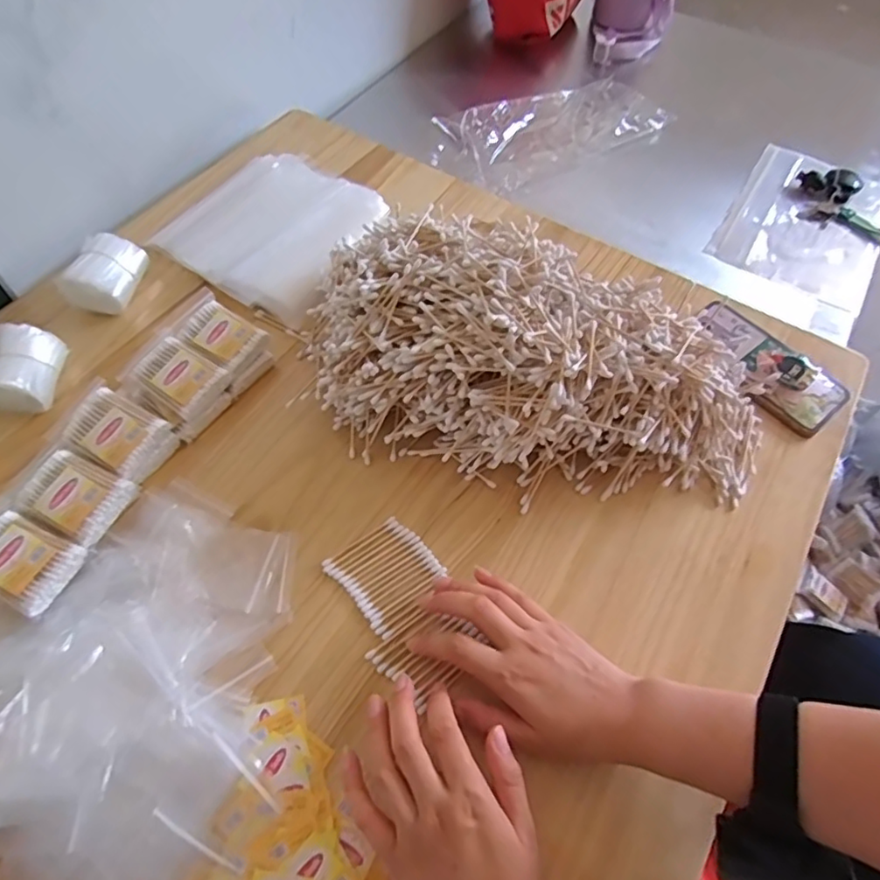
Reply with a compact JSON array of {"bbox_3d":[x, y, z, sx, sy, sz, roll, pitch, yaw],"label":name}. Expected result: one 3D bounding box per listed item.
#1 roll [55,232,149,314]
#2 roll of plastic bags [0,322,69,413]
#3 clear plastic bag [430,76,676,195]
[{"bbox_3d":[-0.336,-0.167,0.589,0.056,0.050,0.081,12,61,5],"label":"roll"},{"bbox_3d":[-0.378,-0.064,0.532,0.053,0.048,0.080,1,60,-1],"label":"roll of plastic bags"},{"bbox_3d":[0.166,-0.466,0.877,0.355,0.029,0.181,-28,63,-18],"label":"clear plastic bag"}]

